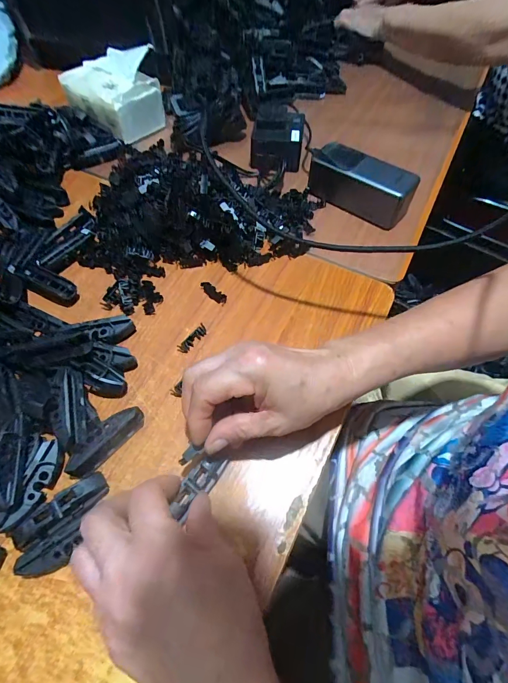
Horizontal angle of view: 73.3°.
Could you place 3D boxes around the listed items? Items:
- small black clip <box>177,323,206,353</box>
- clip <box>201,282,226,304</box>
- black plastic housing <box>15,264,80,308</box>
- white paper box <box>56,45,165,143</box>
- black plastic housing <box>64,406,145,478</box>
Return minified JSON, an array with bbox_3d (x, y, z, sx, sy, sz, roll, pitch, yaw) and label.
[{"bbox_3d":[-0.064,-0.003,0.353,0.012,0.007,0.036,35,65,19],"label":"small black clip"},{"bbox_3d":[-0.045,-0.055,0.383,0.035,0.007,0.013,40,66,21],"label":"clip"},{"bbox_3d":[-0.232,-0.064,0.381,0.082,0.016,0.025,22,61,12],"label":"black plastic housing"},{"bbox_3d":[-0.217,-0.389,0.518,0.139,0.086,0.101,36,65,19],"label":"white paper box"},{"bbox_3d":[-0.128,0.083,0.293,0.022,0.024,0.069,37,65,20],"label":"black plastic housing"}]

